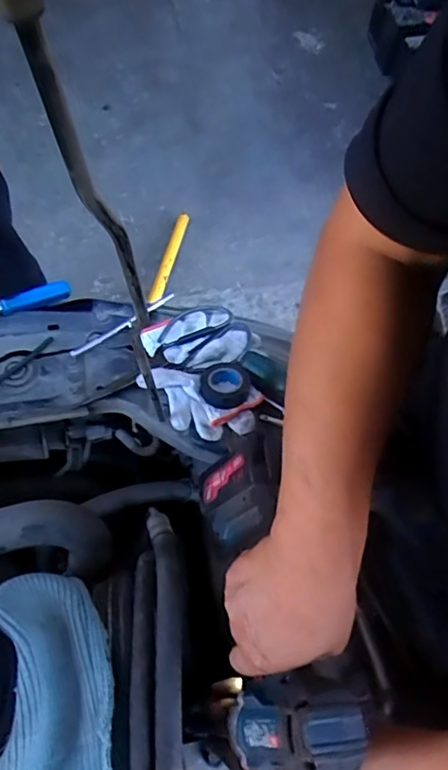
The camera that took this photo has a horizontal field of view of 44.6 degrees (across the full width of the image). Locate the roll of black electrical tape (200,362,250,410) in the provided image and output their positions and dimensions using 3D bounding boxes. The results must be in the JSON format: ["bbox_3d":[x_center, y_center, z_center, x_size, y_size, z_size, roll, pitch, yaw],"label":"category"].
[{"bbox_3d":[0.001,0.000,0.601,0.052,0.021,0.057,1,62,-2],"label":"roll of black electrical tape"}]

